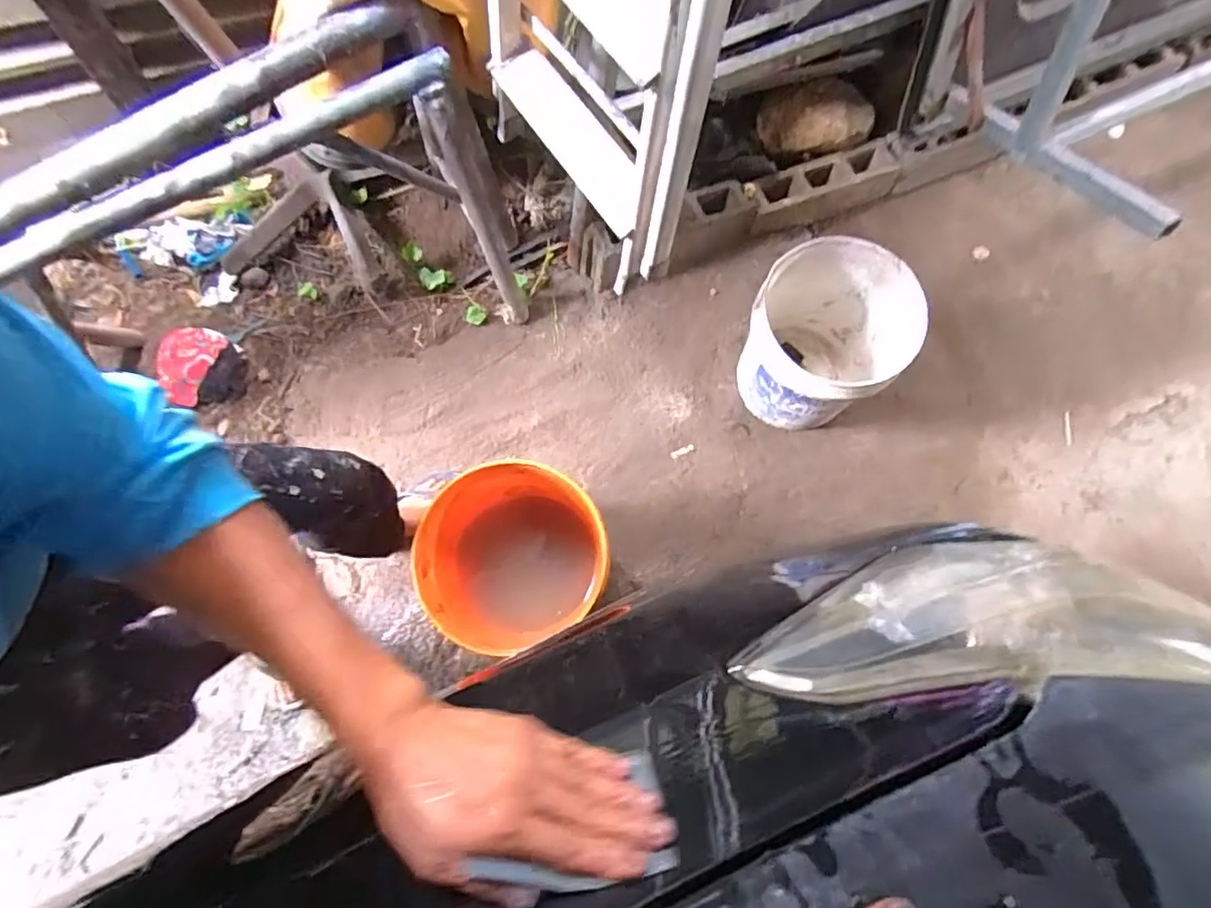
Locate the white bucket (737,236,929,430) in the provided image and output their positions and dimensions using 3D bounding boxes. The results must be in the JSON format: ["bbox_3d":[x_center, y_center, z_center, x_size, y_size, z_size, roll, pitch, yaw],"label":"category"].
[{"bbox_3d":[0.429,-0.221,1.209,0.287,0.328,0.283,2,70,-6],"label":"white bucket"}]

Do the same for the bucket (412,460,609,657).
[{"bbox_3d":[-0.158,0.191,1.054,0.294,0.324,0.273,2,70,-6],"label":"bucket"}]

